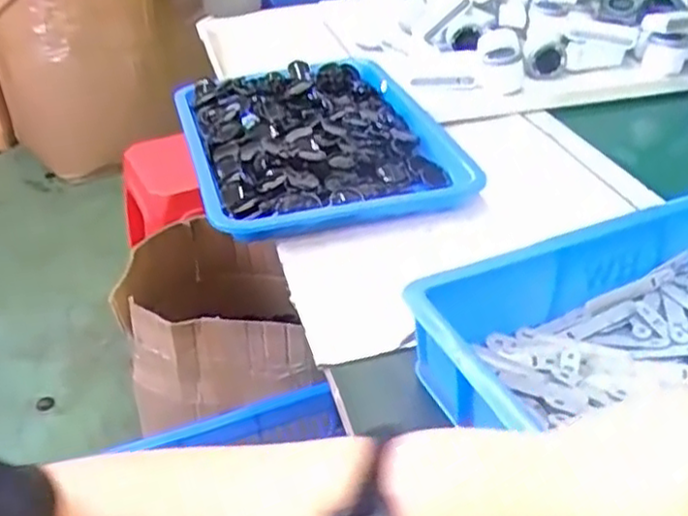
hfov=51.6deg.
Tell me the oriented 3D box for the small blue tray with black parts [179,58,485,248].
[{"bbox_3d":[-0.047,-0.172,0.972,0.335,0.057,0.460,-11,35,-14],"label":"small blue tray with black parts"}]

